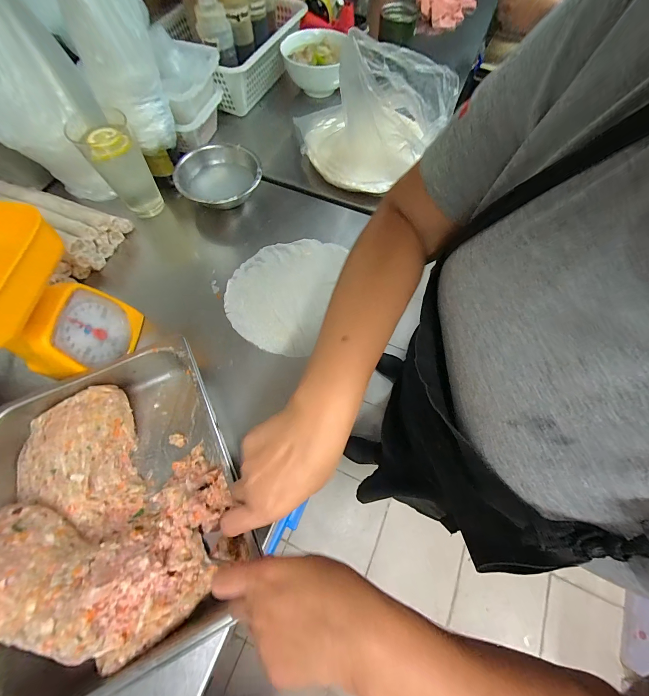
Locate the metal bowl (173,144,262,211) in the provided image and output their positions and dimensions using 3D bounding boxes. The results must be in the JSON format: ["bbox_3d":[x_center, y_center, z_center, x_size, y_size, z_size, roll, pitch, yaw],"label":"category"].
[{"bbox_3d":[-0.192,-0.313,0.543,0.144,0.059,0.148,0,69,-1],"label":"metal bowl"}]

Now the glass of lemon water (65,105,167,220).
[{"bbox_3d":[-0.345,-0.307,0.498,0.083,0.140,0.089,-35,73,-13],"label":"glass of lemon water"}]

